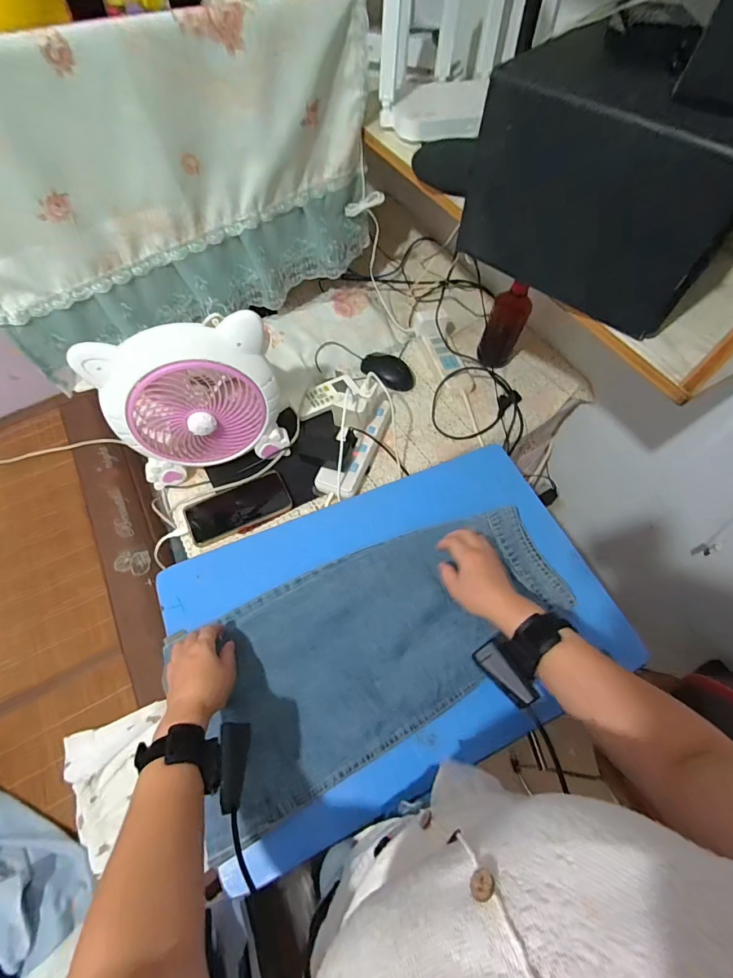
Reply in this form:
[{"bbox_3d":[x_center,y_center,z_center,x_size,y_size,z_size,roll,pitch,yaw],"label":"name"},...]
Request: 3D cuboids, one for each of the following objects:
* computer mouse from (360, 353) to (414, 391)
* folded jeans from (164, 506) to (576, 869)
[{"bbox_3d":[0.043,-0.233,0.827,0.107,0.032,0.059,33,65,16],"label":"computer mouse"},{"bbox_3d":[0.035,0.183,0.563,0.474,0.030,0.235,-24,64,-14],"label":"folded jeans"}]

